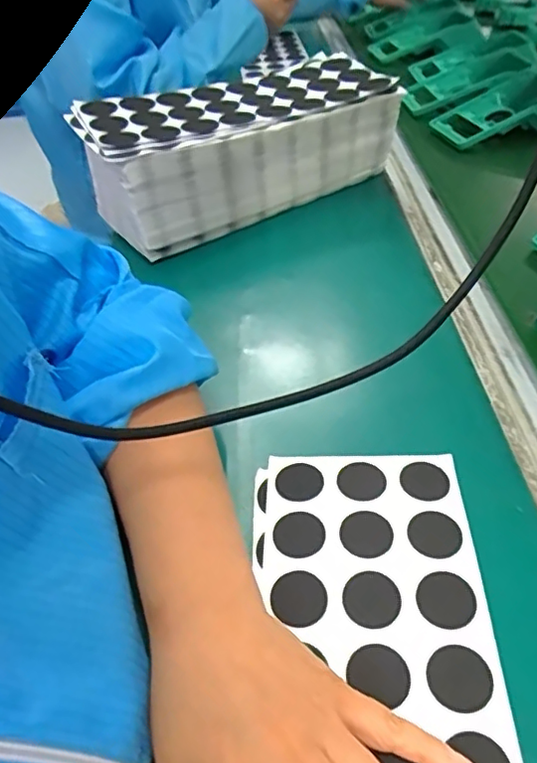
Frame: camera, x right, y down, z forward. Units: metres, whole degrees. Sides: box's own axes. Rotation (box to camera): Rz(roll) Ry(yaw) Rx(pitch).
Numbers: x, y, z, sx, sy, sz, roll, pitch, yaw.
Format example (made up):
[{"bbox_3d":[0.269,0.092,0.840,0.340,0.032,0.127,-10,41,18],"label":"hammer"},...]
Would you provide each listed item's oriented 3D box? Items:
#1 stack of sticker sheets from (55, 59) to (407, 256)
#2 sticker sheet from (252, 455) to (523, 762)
[{"bbox_3d":[-0.025,-0.234,0.603,0.299,0.111,0.122,-24,48,-21],"label":"stack of sticker sheets"},{"bbox_3d":[0.051,0.156,0.262,0.120,0.008,0.303,-2,44,1],"label":"sticker sheet"}]

